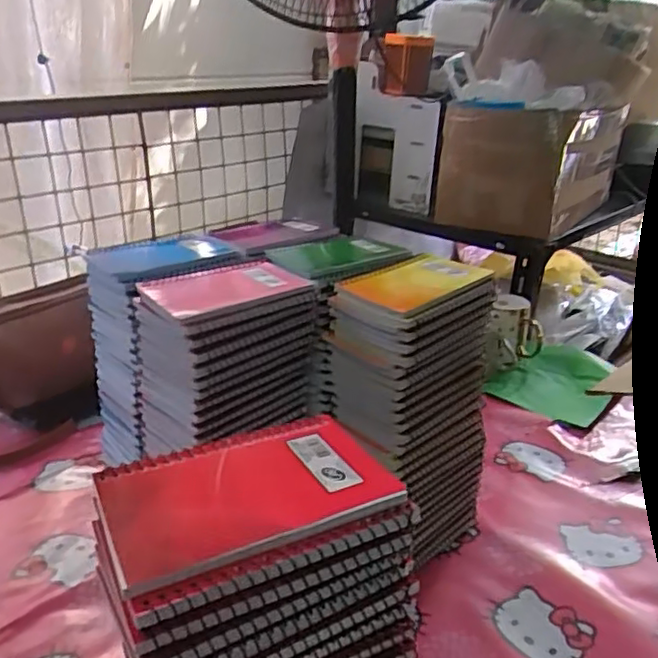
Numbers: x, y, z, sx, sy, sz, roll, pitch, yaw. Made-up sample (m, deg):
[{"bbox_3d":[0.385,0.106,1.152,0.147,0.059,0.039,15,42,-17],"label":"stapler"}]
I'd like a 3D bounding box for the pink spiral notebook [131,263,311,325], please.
[{"bbox_3d":[-0.089,-0.036,0.562,0.128,0.011,0.090,-19,33,-34],"label":"pink spiral notebook"}]

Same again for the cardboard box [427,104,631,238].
[{"bbox_3d":[0.362,-0.304,1.186,0.239,0.204,0.283,20,29,37],"label":"cardboard box"}]

